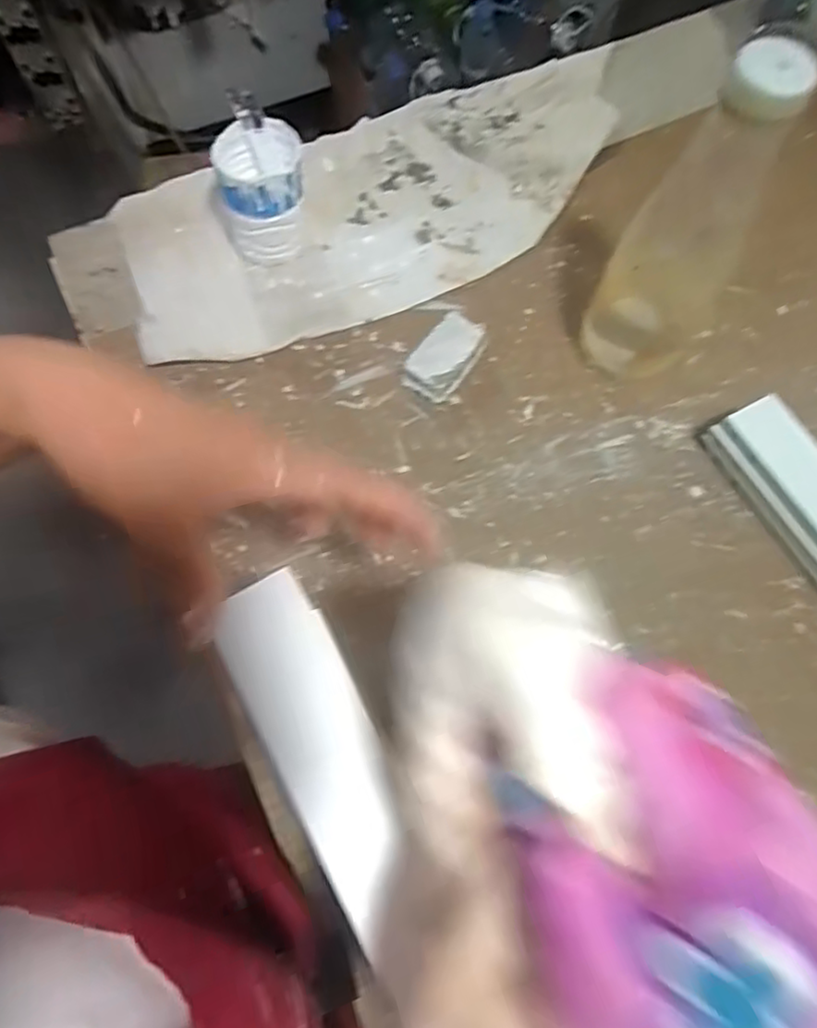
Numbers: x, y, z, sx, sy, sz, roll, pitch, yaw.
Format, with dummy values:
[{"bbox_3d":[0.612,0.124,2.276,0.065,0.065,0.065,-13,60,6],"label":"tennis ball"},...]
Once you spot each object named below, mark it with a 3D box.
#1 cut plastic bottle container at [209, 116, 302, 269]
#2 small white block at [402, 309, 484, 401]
[{"bbox_3d":[-0.115,-0.251,0.507,0.069,0.078,0.069,-10,70,-5],"label":"cut plastic bottle container"},{"bbox_3d":[0.028,-0.118,0.491,0.036,0.024,0.065,35,73,11],"label":"small white block"}]

